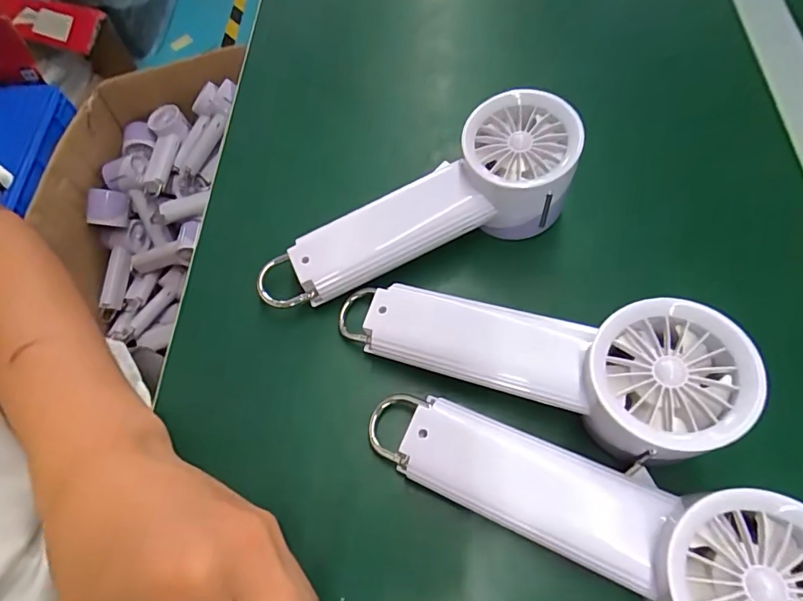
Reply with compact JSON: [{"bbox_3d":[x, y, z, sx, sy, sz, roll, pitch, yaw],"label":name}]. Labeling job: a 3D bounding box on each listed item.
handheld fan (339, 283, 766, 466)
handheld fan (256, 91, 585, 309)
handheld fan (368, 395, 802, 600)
[{"bbox_3d":[0.058,0.024,0.226,0.185,0.043,0.063,11,64,22],"label":"handheld fan"},{"bbox_3d":[0.012,-0.046,0.278,0.183,0.058,0.056,-27,65,8],"label":"handheld fan"},{"bbox_3d":[0.072,0.087,0.198,0.189,0.033,0.057,18,66,25],"label":"handheld fan"}]

